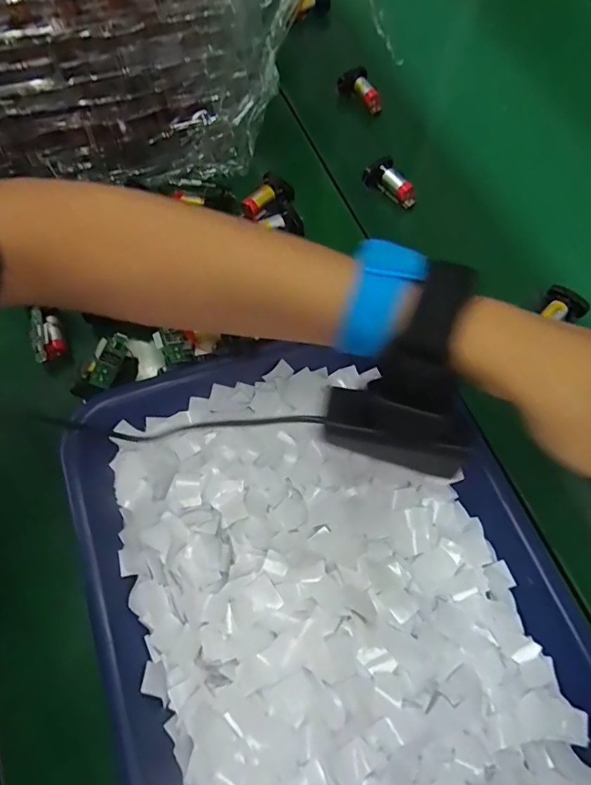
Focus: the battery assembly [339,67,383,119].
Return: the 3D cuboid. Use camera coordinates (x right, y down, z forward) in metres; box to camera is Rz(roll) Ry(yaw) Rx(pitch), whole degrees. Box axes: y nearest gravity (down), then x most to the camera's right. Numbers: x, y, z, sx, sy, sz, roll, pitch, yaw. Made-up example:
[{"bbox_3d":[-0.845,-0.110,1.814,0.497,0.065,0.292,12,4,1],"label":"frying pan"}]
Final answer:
[{"bbox_3d":[0.063,-0.306,0.490,0.036,0.018,0.056,-14,67,-6],"label":"battery assembly"}]

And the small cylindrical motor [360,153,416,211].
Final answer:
[{"bbox_3d":[0.087,-0.193,0.445,0.023,0.030,0.054,-28,70,-11],"label":"small cylindrical motor"}]

